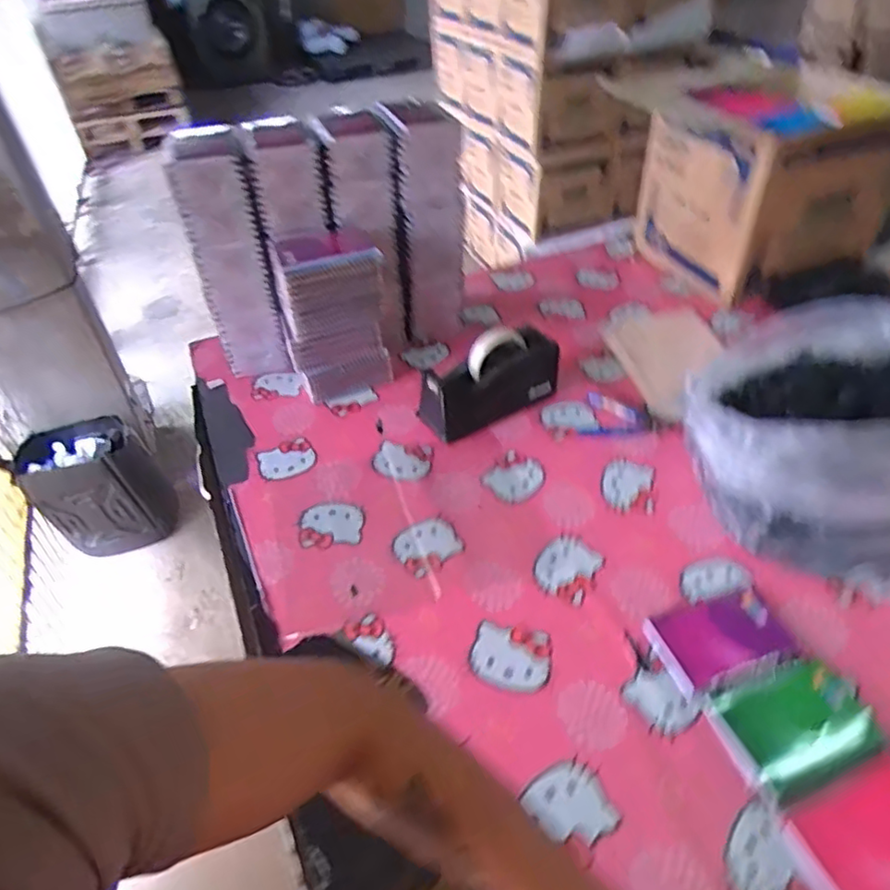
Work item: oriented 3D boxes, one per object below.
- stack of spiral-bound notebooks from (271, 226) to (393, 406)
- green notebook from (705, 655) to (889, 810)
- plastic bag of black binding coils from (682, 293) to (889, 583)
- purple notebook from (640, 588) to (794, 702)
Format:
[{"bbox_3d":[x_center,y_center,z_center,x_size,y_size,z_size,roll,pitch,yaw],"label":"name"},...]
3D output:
[{"bbox_3d":[-0.159,-0.190,0.938,0.149,0.218,0.114,-14,44,-12],"label":"stack of spiral-bound notebooks"},{"bbox_3d":[0.319,0.256,0.578,0.133,0.016,0.097,-15,44,-13],"label":"green notebook"},{"bbox_3d":[0.472,-0.033,0.764,0.311,0.180,0.356,19,47,23],"label":"plastic bag of black binding coils"},{"bbox_3d":[0.278,0.197,0.648,0.130,0.009,0.083,-14,44,-12],"label":"purple notebook"}]

